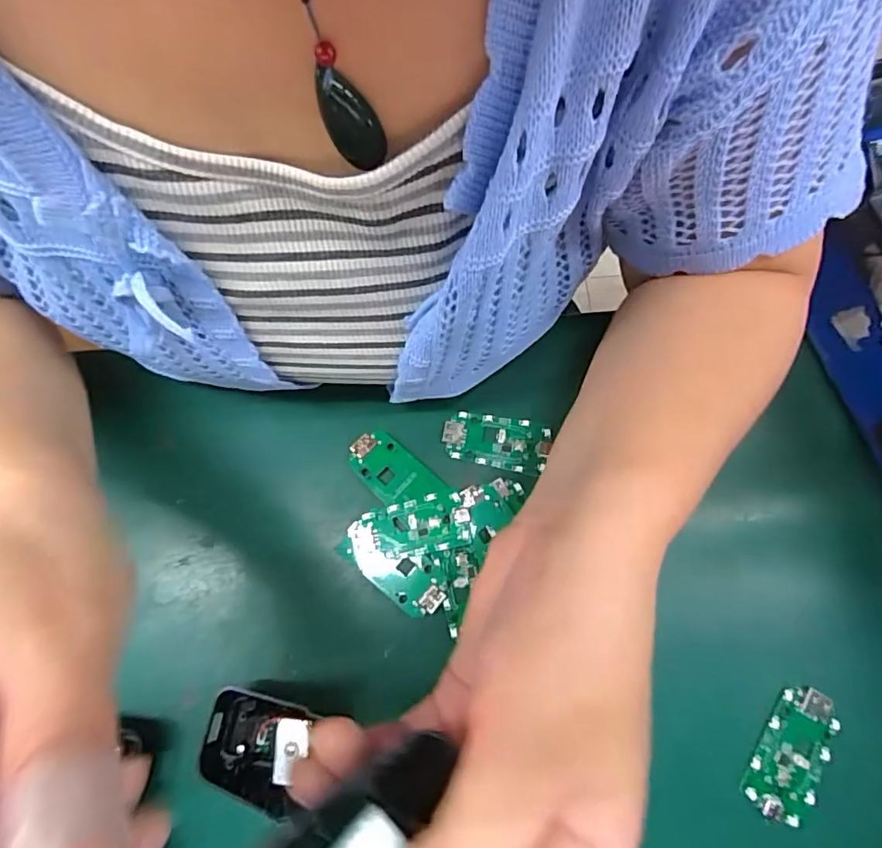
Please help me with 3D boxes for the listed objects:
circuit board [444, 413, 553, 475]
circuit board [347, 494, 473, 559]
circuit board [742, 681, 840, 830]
[{"bbox_3d":[0.032,0.010,0.304,0.060,0.004,0.031,12,75,4],"label":"circuit board"},{"bbox_3d":[-0.017,0.058,0.287,0.065,0.004,0.030,-11,75,-3],"label":"circuit board"},{"bbox_3d":[0.177,0.165,0.260,0.032,0.007,0.063,28,76,10],"label":"circuit board"}]

